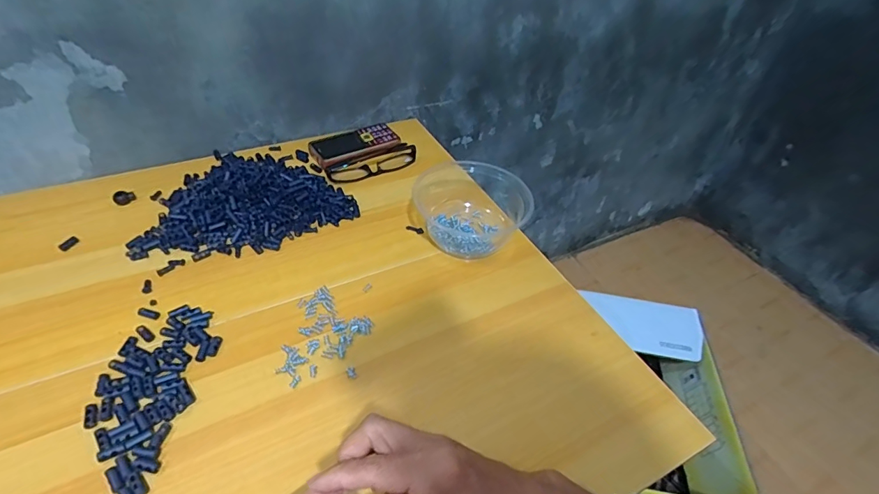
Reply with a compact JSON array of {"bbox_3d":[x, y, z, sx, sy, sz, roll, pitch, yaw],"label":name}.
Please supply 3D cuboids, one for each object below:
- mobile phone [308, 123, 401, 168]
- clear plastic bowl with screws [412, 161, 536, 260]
[{"bbox_3d":[-0.121,-0.148,0.652,0.124,0.013,0.056,-21,50,-25],"label":"mobile phone"},{"bbox_3d":[0.040,-0.060,0.550,0.133,0.063,0.125,3,44,-3],"label":"clear plastic bowl with screws"}]

